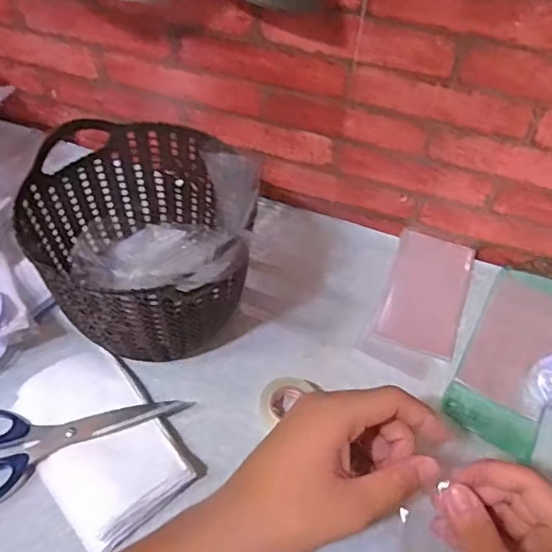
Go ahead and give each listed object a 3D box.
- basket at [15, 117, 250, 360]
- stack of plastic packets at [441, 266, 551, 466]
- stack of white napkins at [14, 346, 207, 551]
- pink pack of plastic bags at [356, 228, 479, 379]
[{"bbox_3d":[-0.104,-0.018,0.432,0.137,0.121,0.156,-22,58,-20],"label":"basket"},{"bbox_3d":[0.198,0.061,0.462,0.071,0.013,0.175,27,55,15],"label":"stack of plastic packets"},{"bbox_3d":[-0.124,0.111,0.394,0.087,0.022,0.137,-34,62,-26],"label":"stack of white napkins"},{"bbox_3d":[0.128,0.021,0.493,0.070,0.008,0.144,22,54,12],"label":"pink pack of plastic bags"}]

